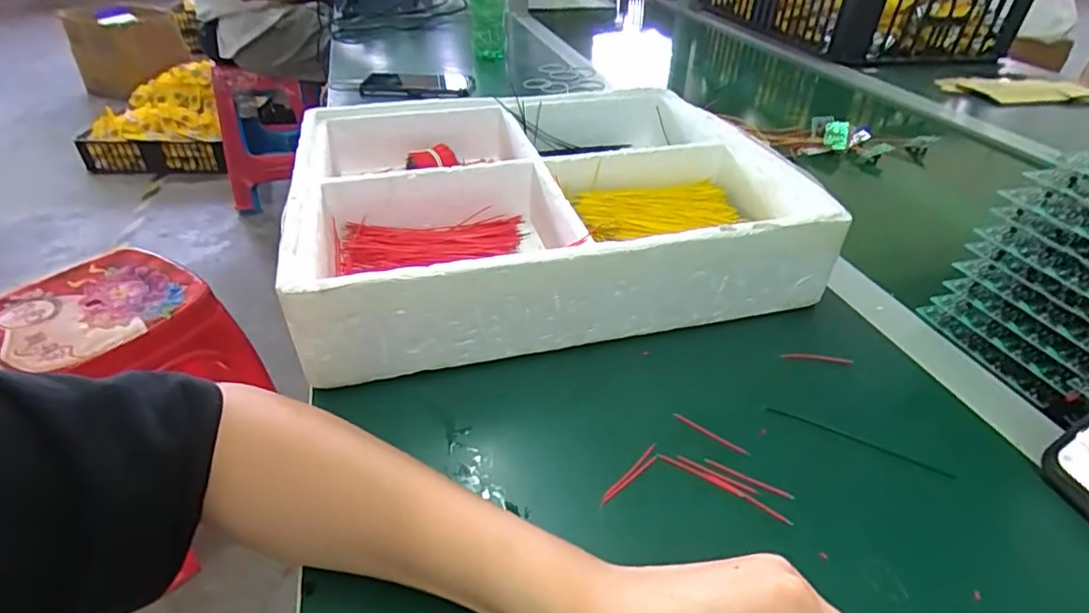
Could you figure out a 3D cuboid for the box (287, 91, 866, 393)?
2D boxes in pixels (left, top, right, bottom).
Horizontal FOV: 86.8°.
[{"bbox_3d":[-0.010,-0.094,0.498,0.371,0.080,0.322,-8,38,-12],"label":"box"}]

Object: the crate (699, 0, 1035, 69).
[{"bbox_3d":[0.612,-0.655,1.227,0.358,0.129,0.583,-11,38,-16],"label":"crate"}]

